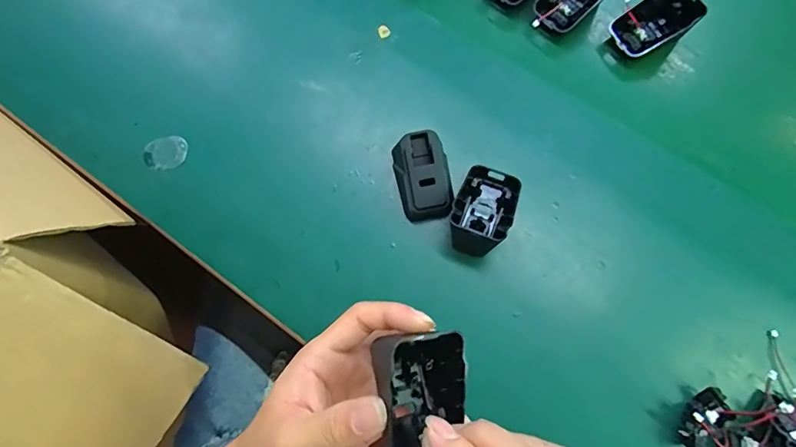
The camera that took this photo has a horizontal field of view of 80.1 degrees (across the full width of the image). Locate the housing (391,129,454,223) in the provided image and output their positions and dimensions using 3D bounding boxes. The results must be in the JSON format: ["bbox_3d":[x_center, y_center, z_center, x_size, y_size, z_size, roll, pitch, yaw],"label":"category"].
[{"bbox_3d":[0.019,-0.035,0.375,0.040,0.039,0.062,-13,73,-1],"label":"housing"}]

